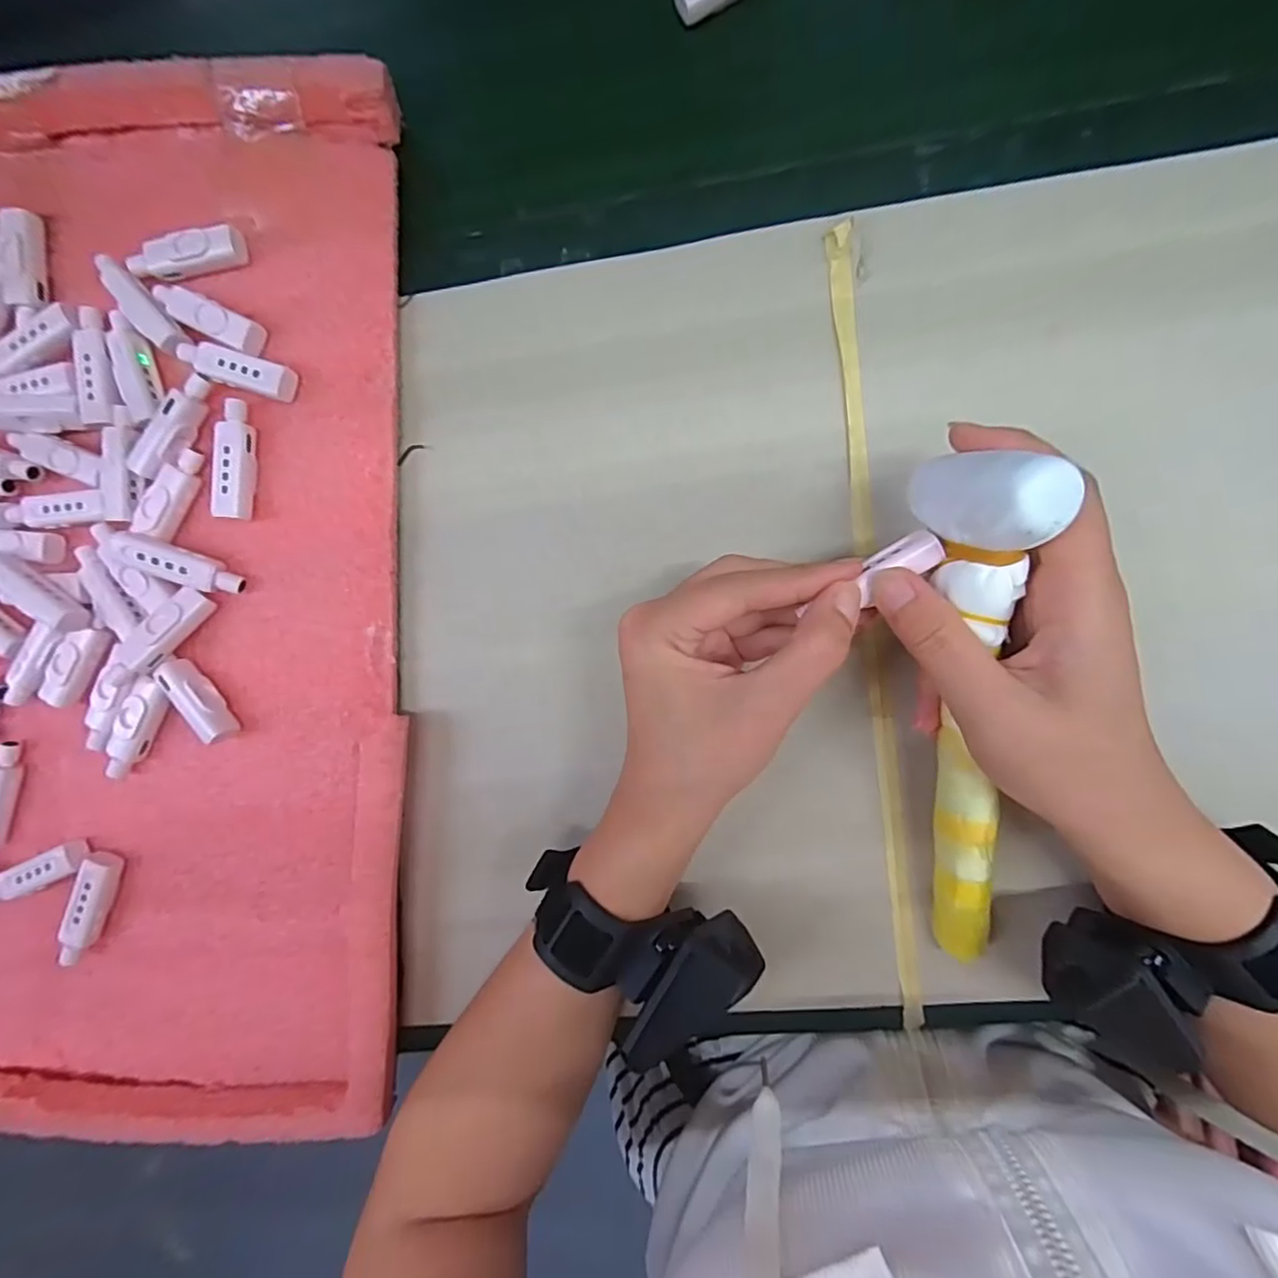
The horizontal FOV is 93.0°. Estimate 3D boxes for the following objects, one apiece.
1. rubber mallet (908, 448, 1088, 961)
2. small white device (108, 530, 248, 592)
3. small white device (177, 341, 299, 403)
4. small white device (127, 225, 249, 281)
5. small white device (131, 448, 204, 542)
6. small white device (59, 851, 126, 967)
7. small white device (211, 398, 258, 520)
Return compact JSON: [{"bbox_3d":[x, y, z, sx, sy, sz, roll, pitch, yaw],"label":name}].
[{"bbox_3d":[0.131,0.038,0.236,0.027,0.048,0.213,-8,110,5],"label":"rubber mallet"},{"bbox_3d":[-0.222,-0.036,0.292,0.057,0.011,0.016,20,94,-11],"label":"small white device"},{"bbox_3d":[-0.194,-0.129,0.291,0.055,0.011,0.017,17,94,3],"label":"small white device"},{"bbox_3d":[-0.218,-0.185,0.292,0.054,0.014,0.016,-8,92,5],"label":"small white device"},{"bbox_3d":[-0.230,-0.072,0.297,0.018,0.010,0.046,31,95,2],"label":"small white device"},{"bbox_3d":[-0.278,0.137,0.305,0.014,0.016,0.056,19,94,3],"label":"small white device"},{"bbox_3d":[-0.195,-0.087,0.292,0.015,0.013,0.056,6,93,4],"label":"small white device"}]

